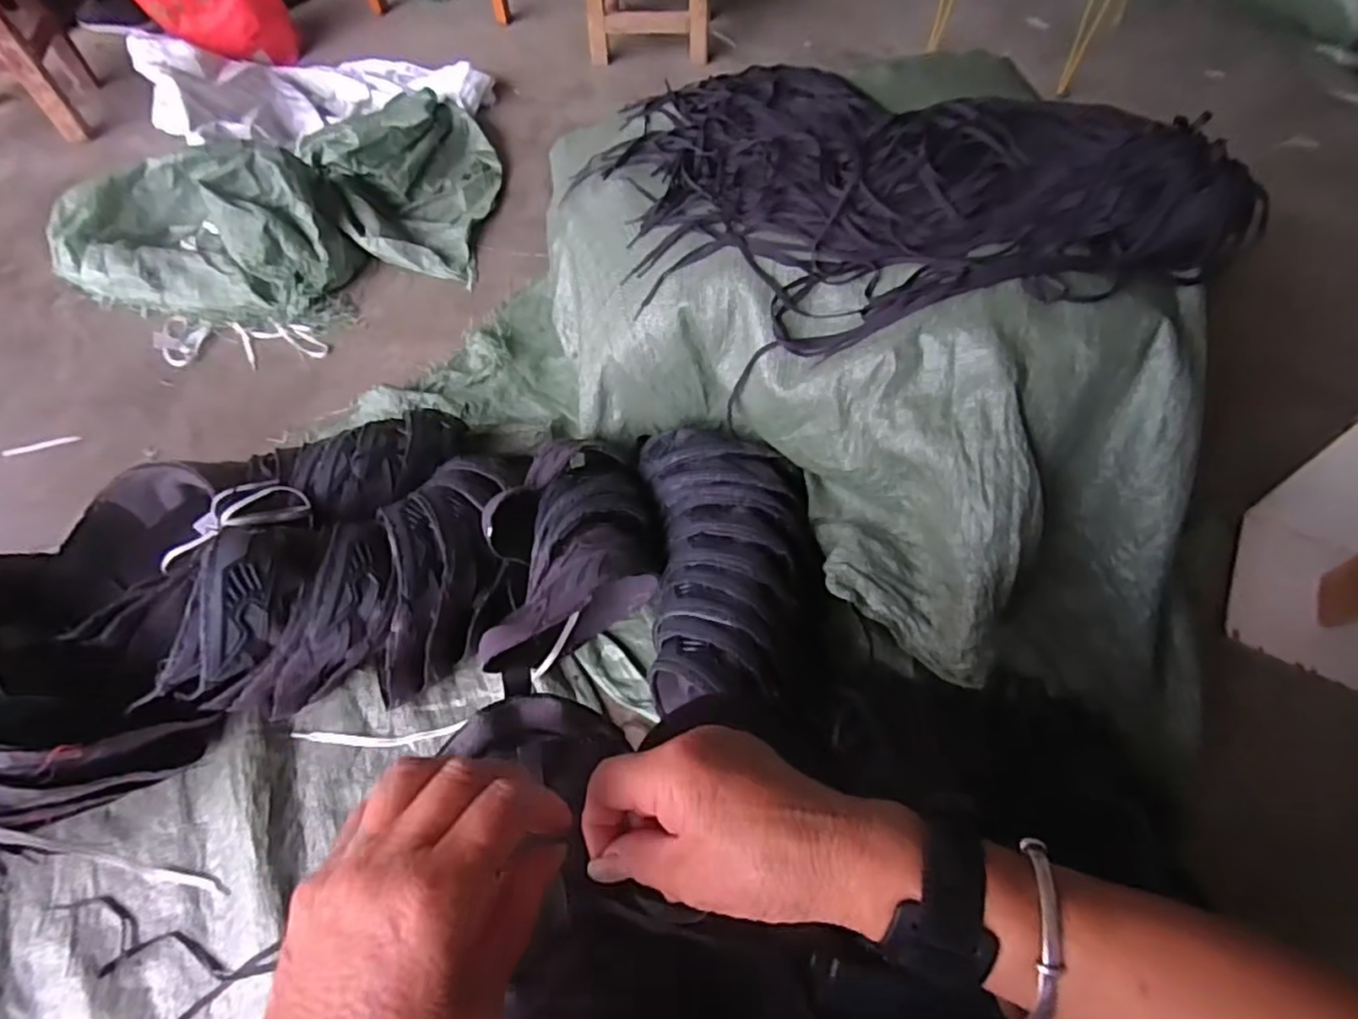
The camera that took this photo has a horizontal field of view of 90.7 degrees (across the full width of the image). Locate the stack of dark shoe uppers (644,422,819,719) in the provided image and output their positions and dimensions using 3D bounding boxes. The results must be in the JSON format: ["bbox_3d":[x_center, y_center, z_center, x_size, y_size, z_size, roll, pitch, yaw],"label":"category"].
[{"bbox_3d":[0.061,0.054,0.767,0.188,0.096,0.334,-2,58,0],"label":"stack of dark shoe uppers"}]

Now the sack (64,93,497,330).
[{"bbox_3d":[-0.742,-0.648,1.263,0.733,0.197,0.671,0,58,5],"label":"sack"}]

